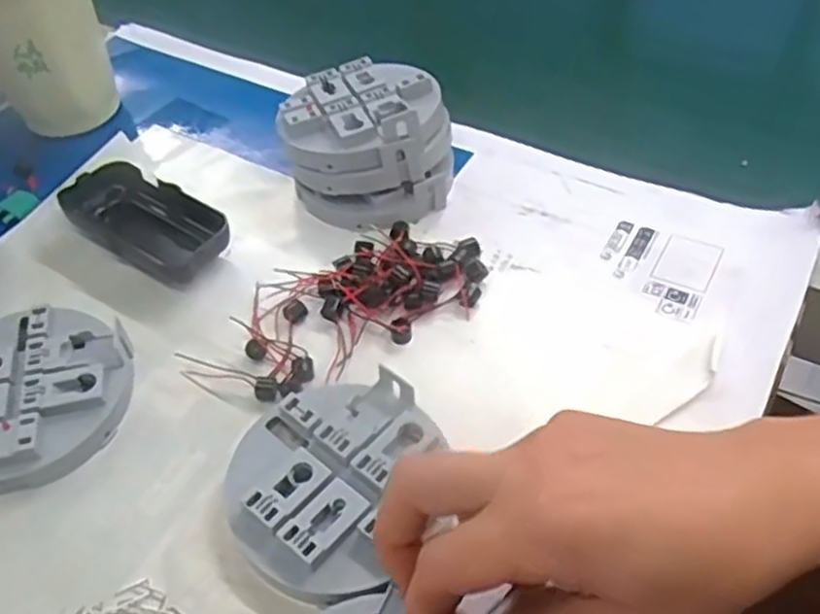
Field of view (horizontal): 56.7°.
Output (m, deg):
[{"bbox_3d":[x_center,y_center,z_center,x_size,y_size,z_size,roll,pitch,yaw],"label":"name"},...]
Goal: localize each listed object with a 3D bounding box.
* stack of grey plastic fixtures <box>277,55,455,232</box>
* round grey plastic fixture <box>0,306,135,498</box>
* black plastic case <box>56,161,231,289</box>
[{"bbox_3d":[-0.027,-0.109,0.484,0.105,0.058,0.107,-6,48,1],"label":"stack of grey plastic fixtures"},{"bbox_3d":[-0.194,0.045,0.389,0.100,0.025,0.098,-3,48,3],"label":"round grey plastic fixture"},{"bbox_3d":[-0.157,-0.051,0.464,0.108,0.031,0.050,24,55,24],"label":"black plastic case"}]

